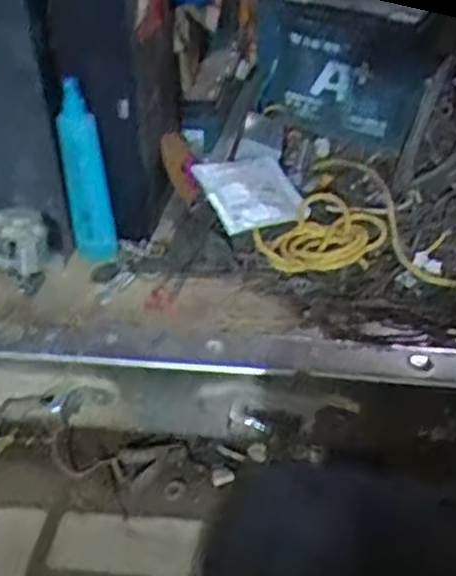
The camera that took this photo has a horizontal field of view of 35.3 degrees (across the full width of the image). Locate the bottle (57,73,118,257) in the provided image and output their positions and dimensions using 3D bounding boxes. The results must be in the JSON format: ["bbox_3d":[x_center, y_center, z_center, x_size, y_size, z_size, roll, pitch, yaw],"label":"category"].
[{"bbox_3d":[-0.152,-0.118,0.773,0.045,0.198,0.035,-9,37,-7],"label":"bottle"}]

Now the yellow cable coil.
[{"bbox_3d":[0.108,-0.059,0.797,0.127,0.038,0.113,-28,43,-29],"label":"yellow cable coil"}]

